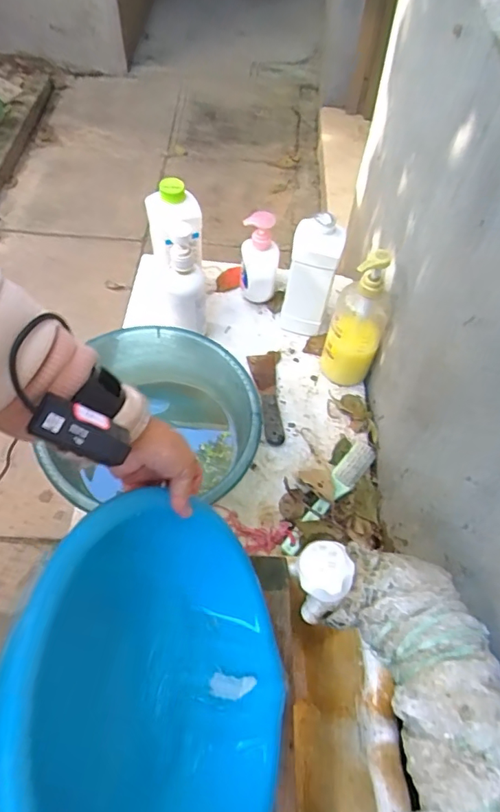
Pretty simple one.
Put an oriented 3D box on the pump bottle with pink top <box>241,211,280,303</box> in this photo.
[{"bbox_3d":[0.016,-0.265,0.928,0.071,0.178,0.056,5,57,0],"label":"pump bottle with pink top"}]

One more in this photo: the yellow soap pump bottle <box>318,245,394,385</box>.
[{"bbox_3d":[0.177,-0.143,0.816,0.089,0.252,0.090,19,59,9],"label":"yellow soap pump bottle"}]

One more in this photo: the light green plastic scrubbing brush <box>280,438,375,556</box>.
[{"bbox_3d":[0.122,0.139,0.773,0.038,0.023,0.220,34,62,17],"label":"light green plastic scrubbing brush"}]

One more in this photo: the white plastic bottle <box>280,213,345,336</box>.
[{"bbox_3d":[0.103,-0.218,0.877,0.082,0.224,0.065,10,58,3],"label":"white plastic bottle"}]

